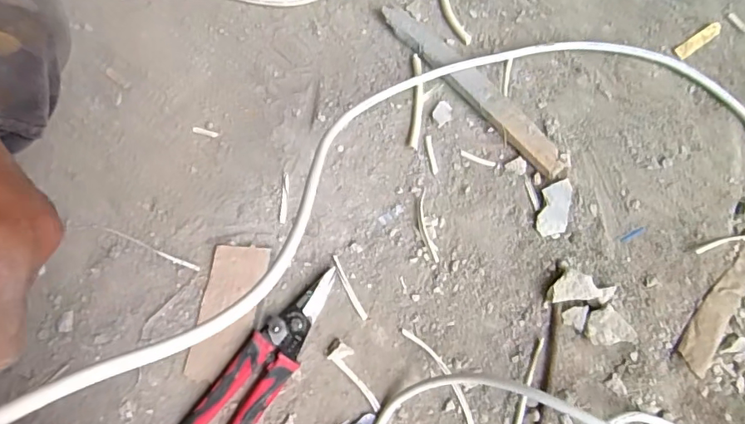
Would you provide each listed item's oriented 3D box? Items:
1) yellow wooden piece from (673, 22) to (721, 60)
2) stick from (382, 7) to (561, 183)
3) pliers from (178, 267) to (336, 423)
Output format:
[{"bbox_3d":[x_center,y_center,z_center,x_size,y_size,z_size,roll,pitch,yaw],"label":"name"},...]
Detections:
[{"bbox_3d":[0.370,-0.194,0.572,0.066,0.004,0.015,-35,79,-7],"label":"yellow wooden piece"},{"bbox_3d":[0.109,-0.139,0.558,0.033,0.015,0.259,-42,80,-9],"label":"stick"},{"bbox_3d":[-0.105,0.147,0.497,0.057,0.016,0.206,37,80,8],"label":"pliers"}]

